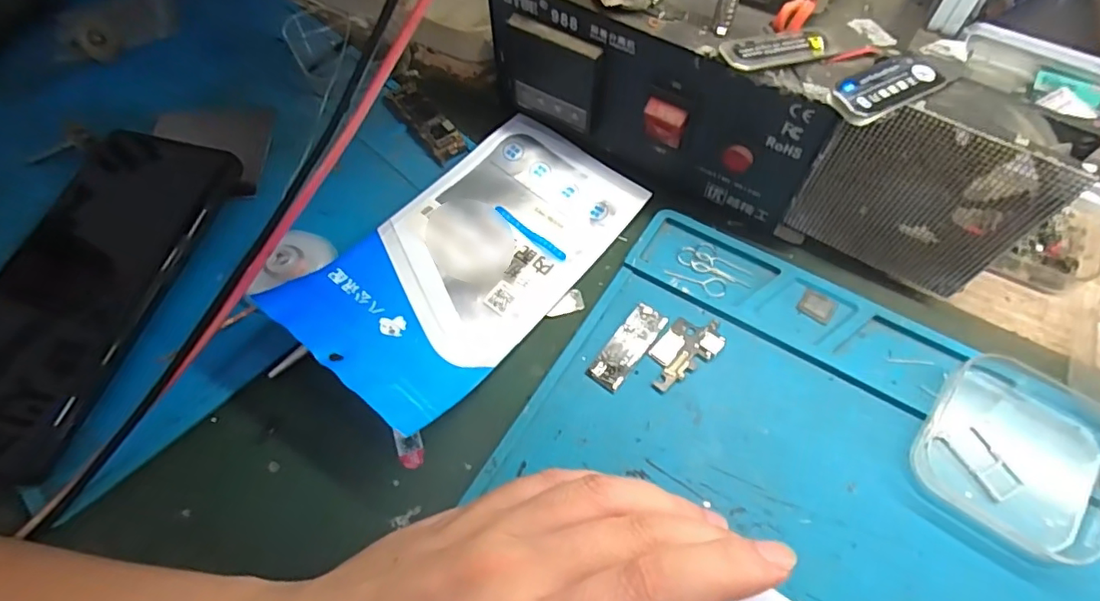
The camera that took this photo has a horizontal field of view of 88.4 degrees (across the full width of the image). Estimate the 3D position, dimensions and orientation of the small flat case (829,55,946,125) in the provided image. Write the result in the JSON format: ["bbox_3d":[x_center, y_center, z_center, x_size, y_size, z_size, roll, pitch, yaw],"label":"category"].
[{"bbox_3d":[0.119,-0.075,0.201,0.044,0.008,0.017,-27,63,-13],"label":"small flat case"}]

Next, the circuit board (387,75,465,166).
[{"bbox_3d":[-0.069,-0.100,0.312,0.021,0.004,0.061,-35,67,-16],"label":"circuit board"}]

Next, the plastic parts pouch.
[{"bbox_3d":[-0.035,-0.026,0.259,0.086,0.029,0.161,35,68,18],"label":"plastic parts pouch"}]

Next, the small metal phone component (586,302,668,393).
[{"bbox_3d":[0.034,0.020,0.248,0.015,0.004,0.043,34,68,18],"label":"small metal phone component"}]

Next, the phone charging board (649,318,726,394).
[{"bbox_3d":[0.058,0.021,0.247,0.040,0.004,0.022,-37,67,-16],"label":"phone charging board"}]

